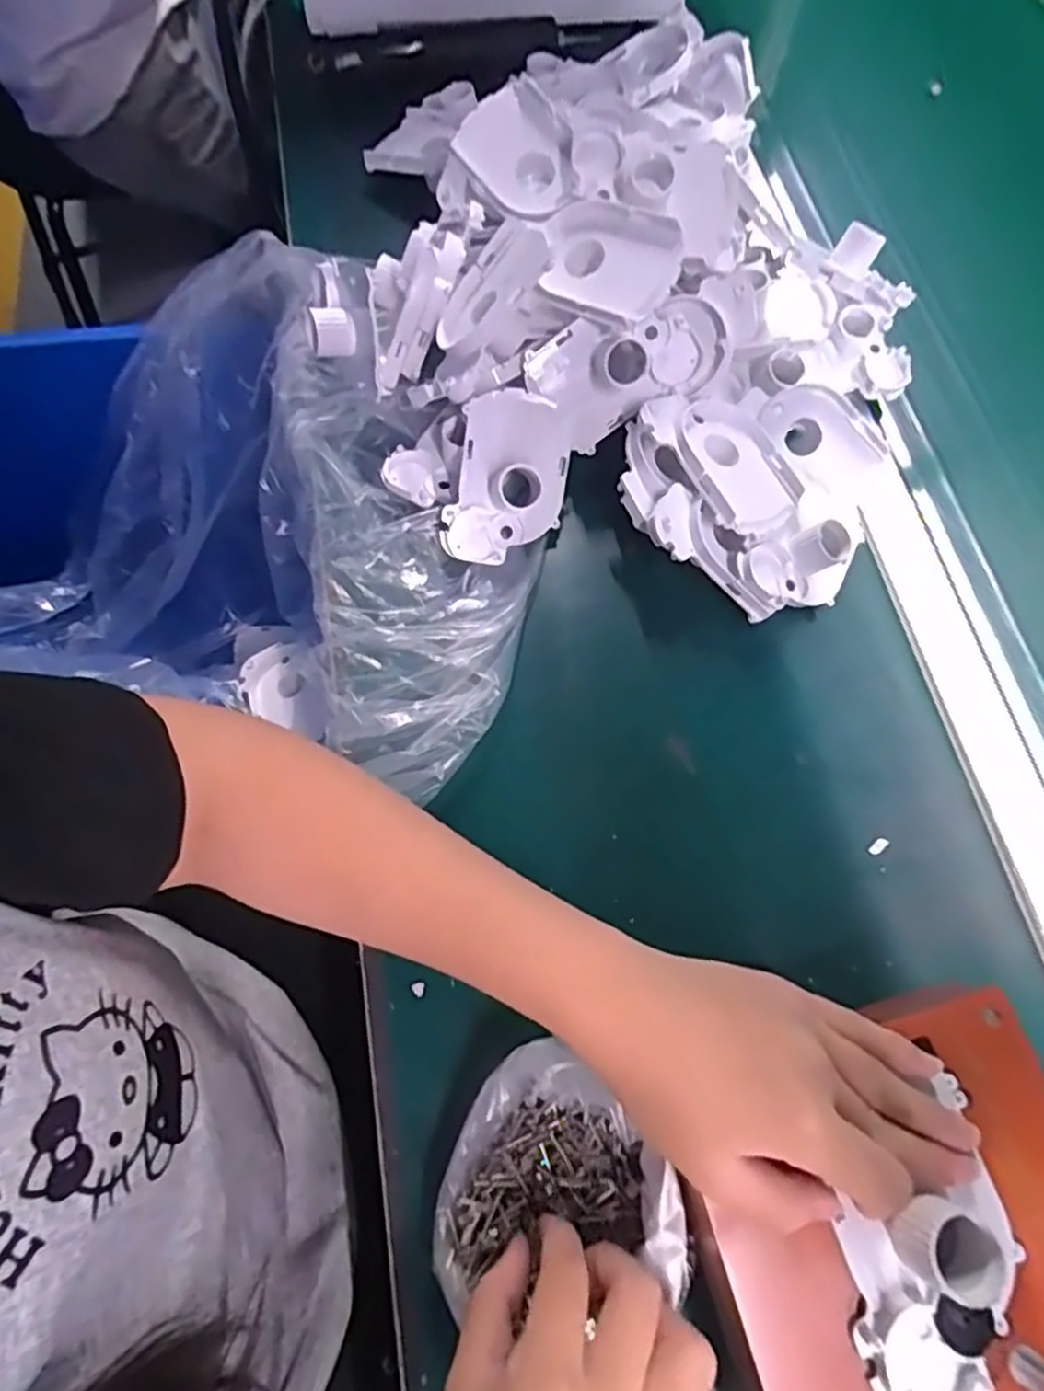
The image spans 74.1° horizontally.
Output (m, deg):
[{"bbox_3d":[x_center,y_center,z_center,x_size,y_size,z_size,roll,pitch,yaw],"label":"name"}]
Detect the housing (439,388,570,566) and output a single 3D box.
[{"bbox_3d":[-0.006,-0.129,0.415,0.068,0.026,0.101,10,101,-14],"label":"housing"}]

